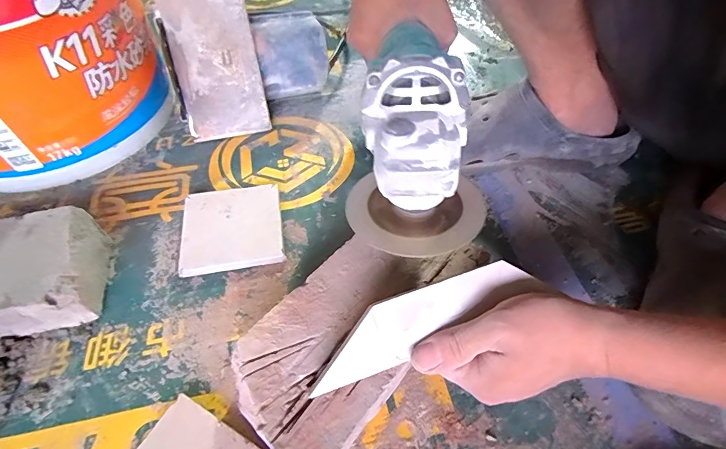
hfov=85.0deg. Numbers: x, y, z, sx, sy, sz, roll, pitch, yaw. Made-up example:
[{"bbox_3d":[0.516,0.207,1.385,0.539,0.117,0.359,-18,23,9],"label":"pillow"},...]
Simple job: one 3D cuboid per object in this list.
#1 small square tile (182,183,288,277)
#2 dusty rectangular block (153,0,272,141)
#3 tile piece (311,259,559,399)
[{"bbox_3d":[-0.133,0.002,0.407,0.094,0.013,0.100,-9,53,-7],"label":"small square tile"},{"bbox_3d":[-0.176,-0.195,0.475,0.095,0.174,0.014,-13,18,-12],"label":"dusty rectangular block"},{"bbox_3d":[0.043,0.065,0.272,0.165,0.007,0.043,-20,93,-9],"label":"tile piece"}]

